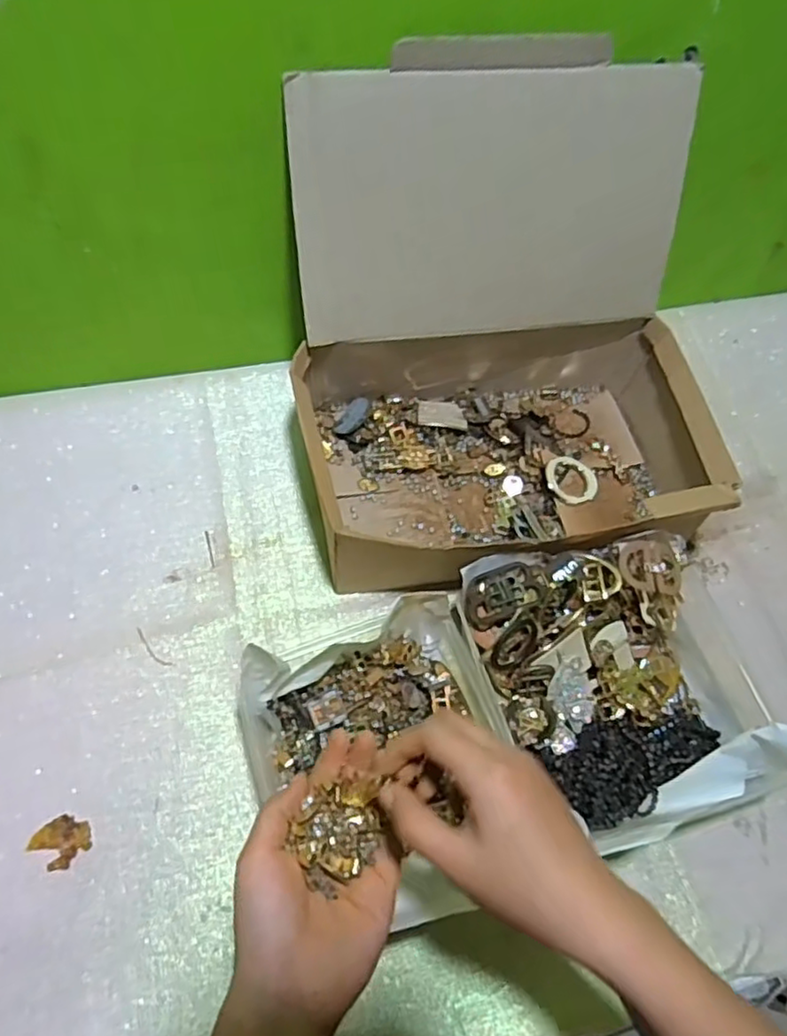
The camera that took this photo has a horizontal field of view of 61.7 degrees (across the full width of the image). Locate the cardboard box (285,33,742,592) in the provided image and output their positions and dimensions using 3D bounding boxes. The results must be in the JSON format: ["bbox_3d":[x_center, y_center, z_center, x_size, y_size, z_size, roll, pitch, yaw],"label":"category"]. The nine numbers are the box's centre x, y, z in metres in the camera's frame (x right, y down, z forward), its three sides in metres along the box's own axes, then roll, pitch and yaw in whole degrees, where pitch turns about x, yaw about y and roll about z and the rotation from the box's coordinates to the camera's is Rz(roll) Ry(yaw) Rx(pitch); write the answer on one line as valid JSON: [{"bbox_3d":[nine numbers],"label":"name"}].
[{"bbox_3d":[0.091,-0.135,0.528,0.332,0.270,0.307,-9,61,-10],"label":"cardboard box"}]

